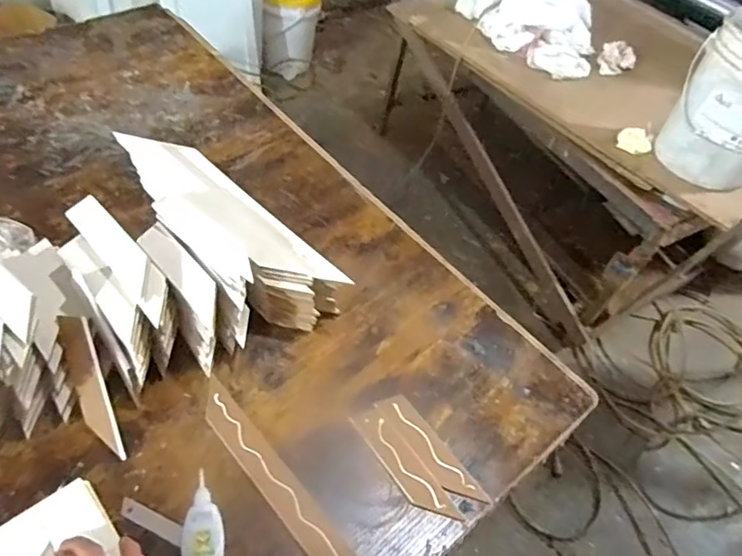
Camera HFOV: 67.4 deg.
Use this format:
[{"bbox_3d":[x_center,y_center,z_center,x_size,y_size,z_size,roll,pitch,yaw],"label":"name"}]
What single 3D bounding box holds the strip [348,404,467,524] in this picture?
[{"bbox_3d":[0.038,0.216,0.643,0.042,0.004,0.166,-25,54,-26],"label":"strip"}]

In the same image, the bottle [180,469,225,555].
[{"bbox_3d":[-0.176,0.251,0.585,0.043,0.023,0.093,-2,50,-14],"label":"bottle"}]

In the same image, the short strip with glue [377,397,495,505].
[{"bbox_3d":[0.069,0.203,0.659,0.036,0.004,0.162,-25,53,-27],"label":"short strip with glue"}]

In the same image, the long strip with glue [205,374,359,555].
[{"bbox_3d":[-0.086,0.245,0.604,0.039,0.009,0.344,-30,62,-32],"label":"long strip with glue"}]

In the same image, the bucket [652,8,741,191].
[{"bbox_3d":[0.944,-0.456,1.405,0.296,0.337,0.294,37,52,18],"label":"bucket"}]

